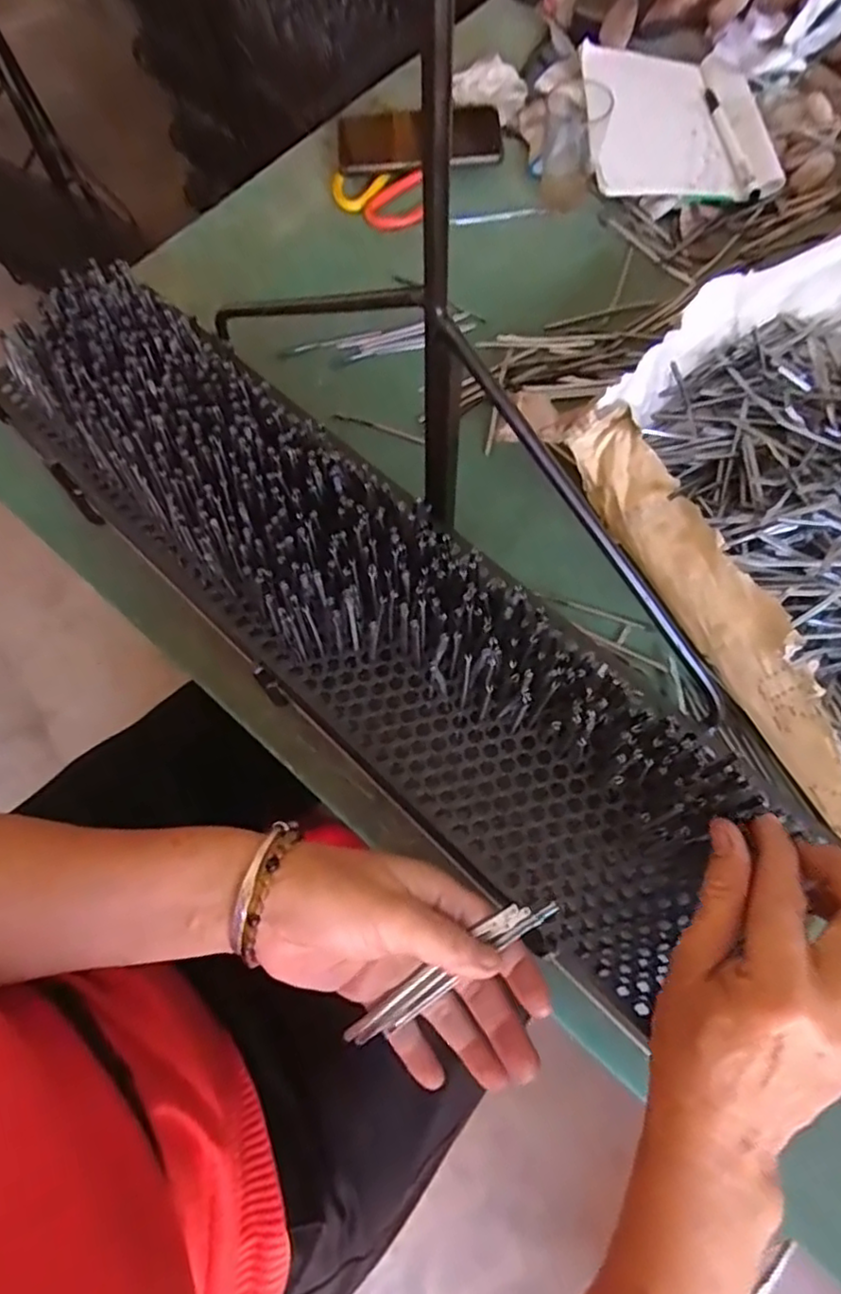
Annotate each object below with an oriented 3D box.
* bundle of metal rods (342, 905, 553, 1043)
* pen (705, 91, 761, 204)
[{"bbox_3d":[0.013,0.154,0.310,0.120,0.006,0.014,-35,72,3],"label":"bundle of metal rods"},{"bbox_3d":[0.300,-0.491,0.626,0.013,0.012,0.153,-9,71,-1],"label":"pen"}]

